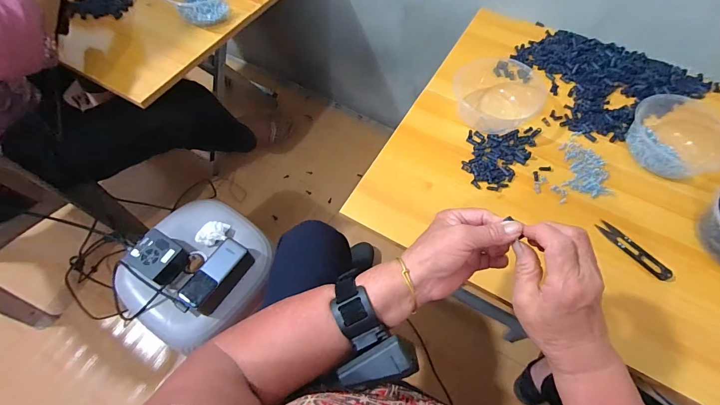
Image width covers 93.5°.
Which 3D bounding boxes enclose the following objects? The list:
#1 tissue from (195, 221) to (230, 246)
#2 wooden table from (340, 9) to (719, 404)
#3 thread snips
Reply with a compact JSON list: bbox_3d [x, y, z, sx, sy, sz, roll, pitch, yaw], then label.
[{"bbox_3d":[-0.291,0.060,0.668,0.061,0.026,0.037,-9,62,-7],"label":"tissue"},{"bbox_3d":[0.355,0.039,0.723,0.579,0.497,0.571,28,64,13],"label":"wooden table"},{"bbox_3d":[0.373,0.064,0.461,0.024,0.009,0.100,-34,67,-18],"label":"thread snips"}]

